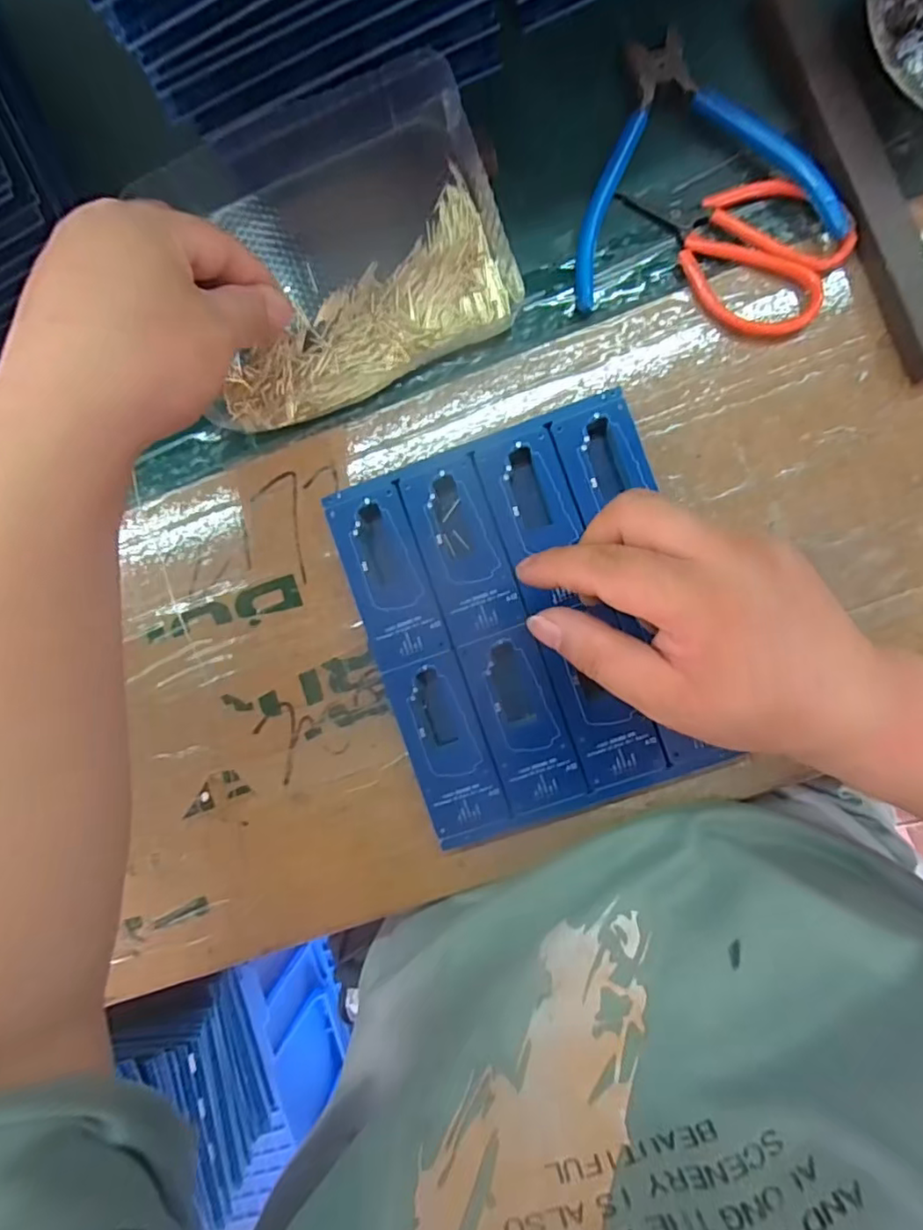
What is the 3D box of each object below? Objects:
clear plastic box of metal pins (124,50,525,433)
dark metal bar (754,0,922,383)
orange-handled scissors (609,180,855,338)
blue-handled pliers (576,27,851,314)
[{"bbox_3d":[-0.062,-0.182,0.317,0.167,0.030,0.127,-20,90,5],"label":"clear plastic box of metal pins"},{"bbox_3d":[0.195,-0.218,0.300,0.023,0.017,0.213,-22,89,5],"label":"dark metal bar"},{"bbox_3d":[0.141,-0.193,0.306,0.070,0.011,0.110,-43,88,5],"label":"orange-handled scissors"},{"bbox_3d":[0.113,-0.235,0.308,0.129,0.016,0.123,-12,90,5],"label":"blue-handled pliers"}]

